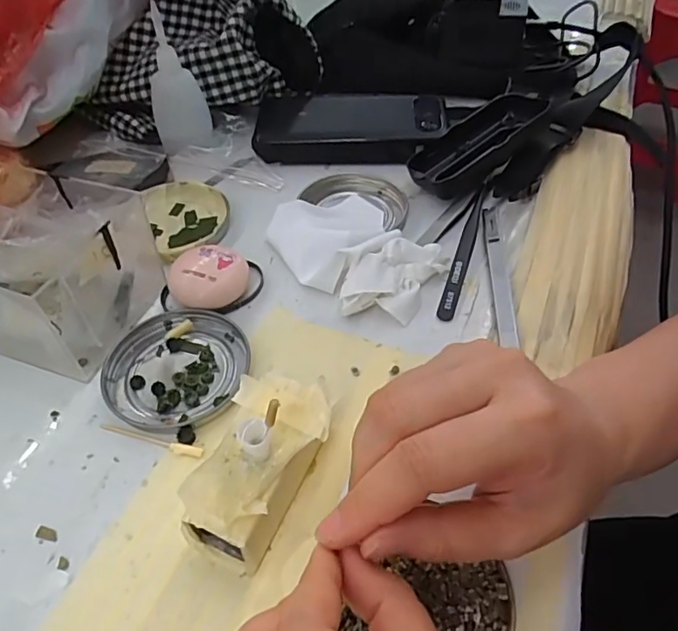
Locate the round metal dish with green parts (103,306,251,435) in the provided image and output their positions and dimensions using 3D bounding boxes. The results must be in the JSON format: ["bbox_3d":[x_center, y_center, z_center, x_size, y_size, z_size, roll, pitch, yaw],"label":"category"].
[{"bbox_3d":[-0.093,0.029,0.311,0.076,0.007,0.076,-1,49,1],"label":"round metal dish with green parts"}]

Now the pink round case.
[{"bbox_3d":[-0.081,-0.022,0.344,0.047,0.023,0.038,-3,49,0],"label":"pink round case"}]

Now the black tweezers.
[{"bbox_3d":[0.085,-0.048,0.368,0.011,0.008,0.129,14,51,14],"label":"black tweezers"}]

